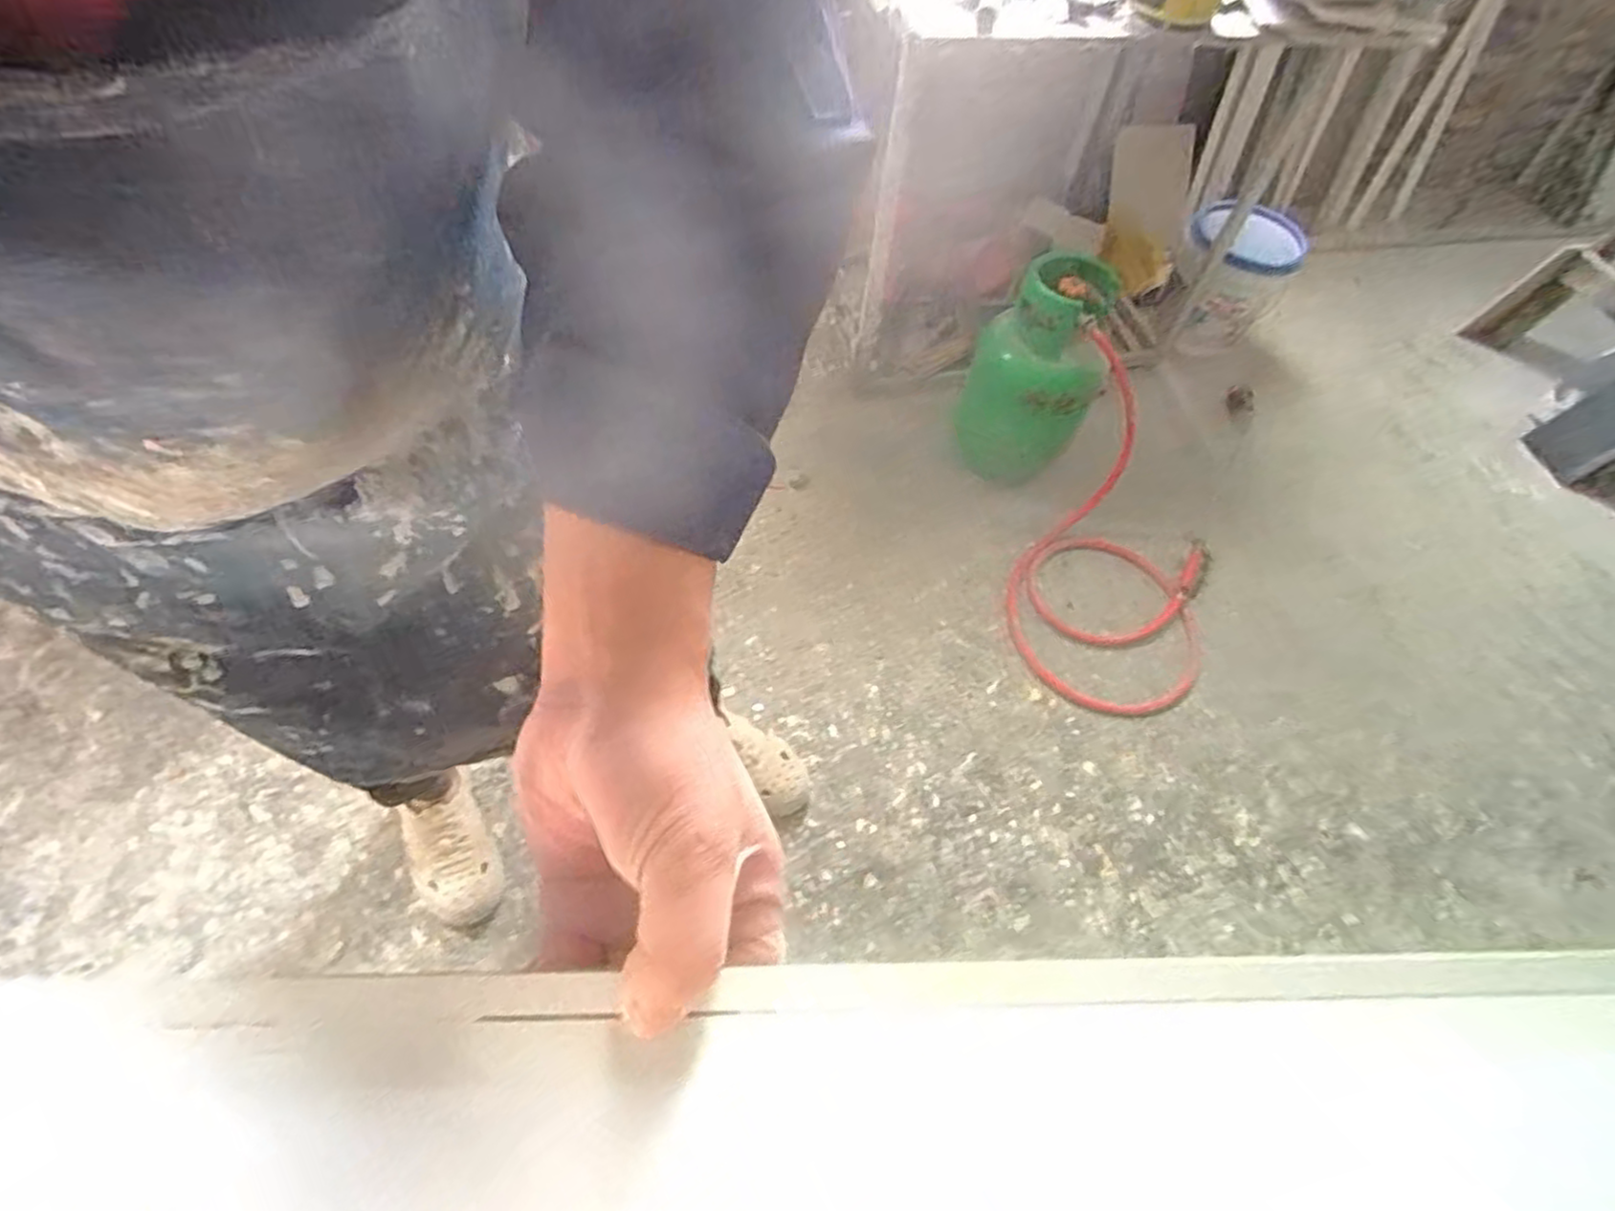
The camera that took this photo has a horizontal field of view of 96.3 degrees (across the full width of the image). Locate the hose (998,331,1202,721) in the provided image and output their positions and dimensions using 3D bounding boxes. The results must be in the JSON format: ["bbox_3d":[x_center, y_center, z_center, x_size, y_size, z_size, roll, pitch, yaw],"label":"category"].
[{"bbox_3d":[0.566,-0.119,1.247,0.354,0.301,0.553,18,59,6],"label":"hose"}]

